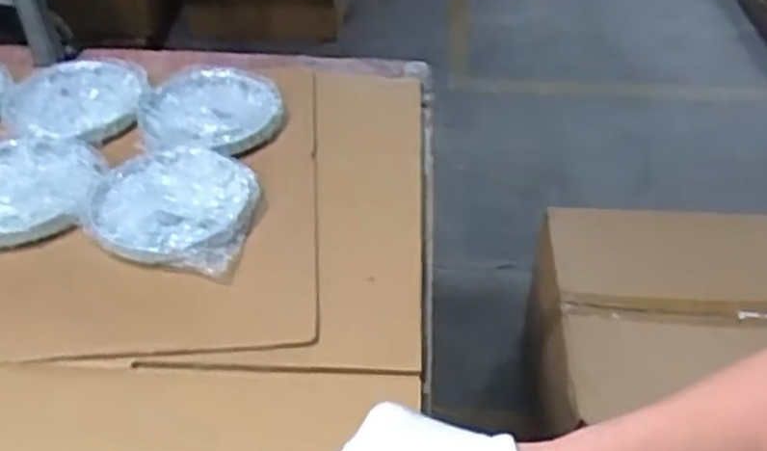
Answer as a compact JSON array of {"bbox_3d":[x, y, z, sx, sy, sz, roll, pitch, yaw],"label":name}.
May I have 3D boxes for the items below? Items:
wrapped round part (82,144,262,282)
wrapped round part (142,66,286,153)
[{"bbox_3d":[-0.184,-0.021,0.681,0.144,0.021,0.140,0,42,0],"label":"wrapped round part"},{"bbox_3d":[-0.180,-0.125,0.797,0.144,0.016,0.157,0,42,0],"label":"wrapped round part"}]

